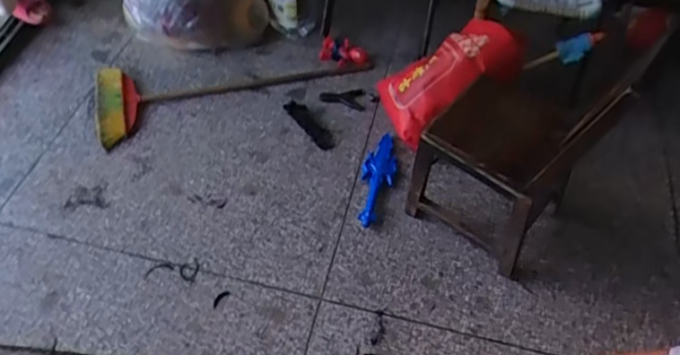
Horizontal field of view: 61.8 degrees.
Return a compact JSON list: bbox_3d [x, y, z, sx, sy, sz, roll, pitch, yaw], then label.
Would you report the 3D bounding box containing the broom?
[{"bbox_3d":[-0.373,-0.357,1.889,0.884,0.071,0.345,-19,54,-19],"label":"broom"}]

